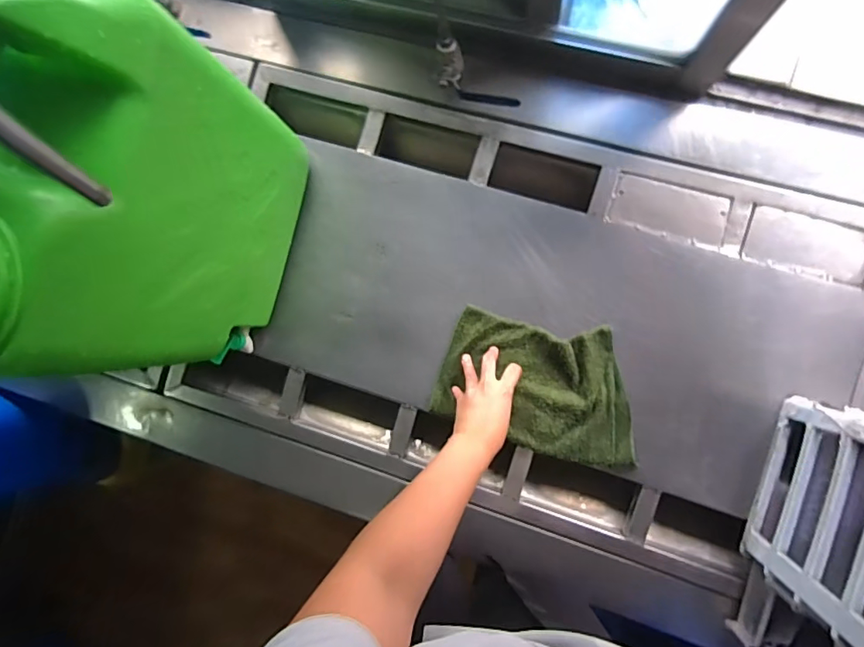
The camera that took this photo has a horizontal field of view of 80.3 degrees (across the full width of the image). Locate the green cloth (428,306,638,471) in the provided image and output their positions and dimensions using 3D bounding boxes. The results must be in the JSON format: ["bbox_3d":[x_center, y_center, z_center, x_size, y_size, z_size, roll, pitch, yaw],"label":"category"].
[{"bbox_3d":[0.144,0.084,0.696,0.263,0.022,0.174,8,90,6],"label":"green cloth"}]

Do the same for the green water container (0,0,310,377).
[{"bbox_3d":[-0.296,-0.116,0.533,0.149,0.370,0.313,17,92,8],"label":"green water container"}]

